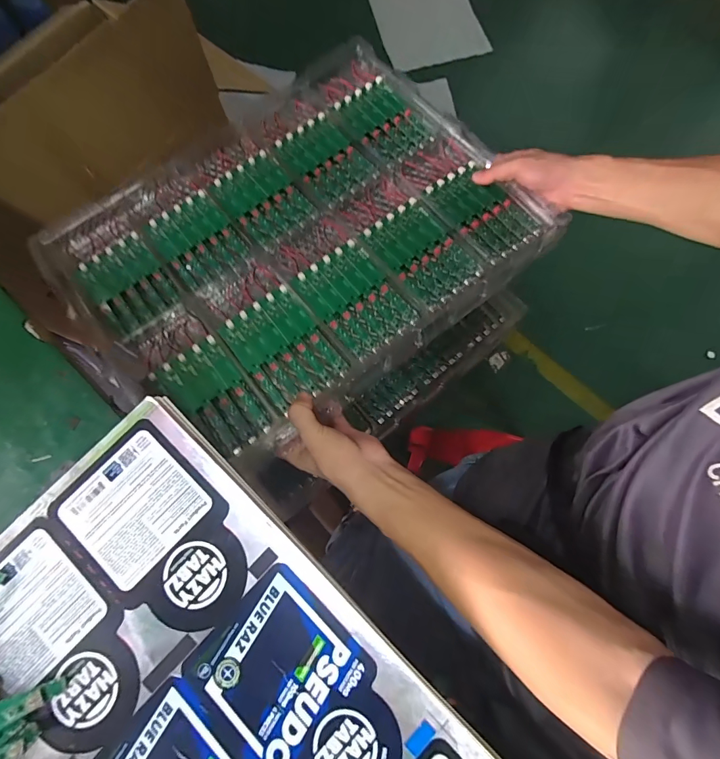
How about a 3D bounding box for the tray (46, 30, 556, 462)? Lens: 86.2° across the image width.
[{"bbox_3d":[-0.086,-0.189,0.495,0.530,0.064,0.451,-40,79,-7],"label":"tray"}]

